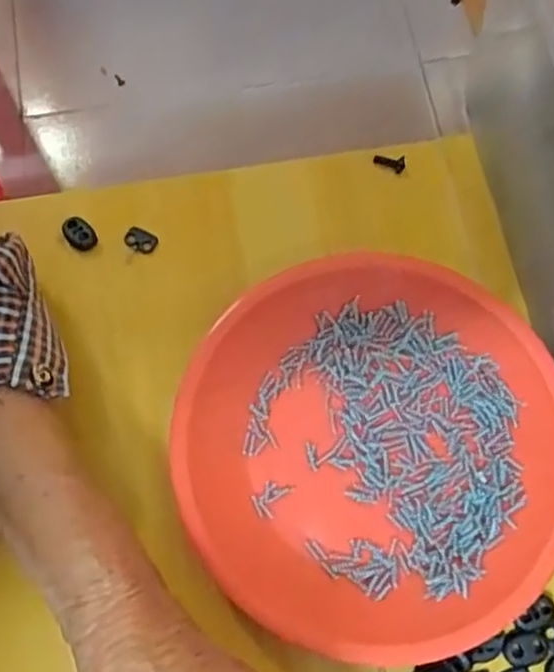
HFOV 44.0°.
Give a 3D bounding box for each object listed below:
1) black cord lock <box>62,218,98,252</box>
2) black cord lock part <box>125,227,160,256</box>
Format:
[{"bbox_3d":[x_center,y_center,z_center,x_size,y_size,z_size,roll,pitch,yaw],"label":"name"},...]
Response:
[{"bbox_3d":[-0.113,-0.058,0.394,0.015,0.008,0.021,-35,76,-11],"label":"black cord lock"},{"bbox_3d":[-0.078,-0.055,0.395,0.019,0.004,0.013,23,73,6],"label":"black cord lock part"}]

